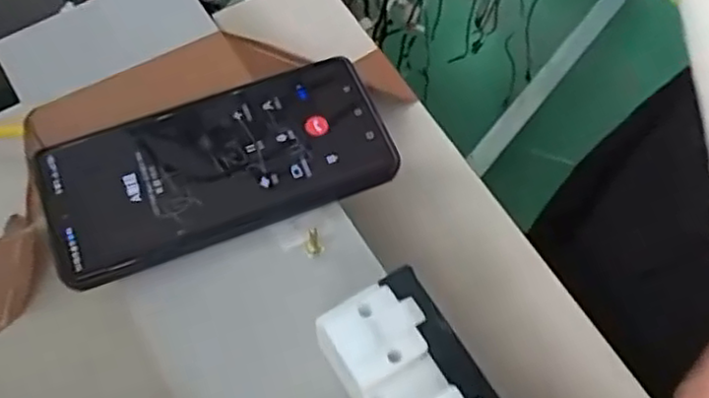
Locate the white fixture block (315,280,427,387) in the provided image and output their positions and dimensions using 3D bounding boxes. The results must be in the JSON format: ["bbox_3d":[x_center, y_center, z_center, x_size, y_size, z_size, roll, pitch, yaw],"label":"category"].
[{"bbox_3d":[0.007,0.052,0.264,0.038,0.015,0.032,-26,68,-11],"label":"white fixture block"}]

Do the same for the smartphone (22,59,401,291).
[{"bbox_3d":[-0.067,-0.018,0.336,0.163,0.009,0.076,-21,67,-9],"label":"smartphone"}]

